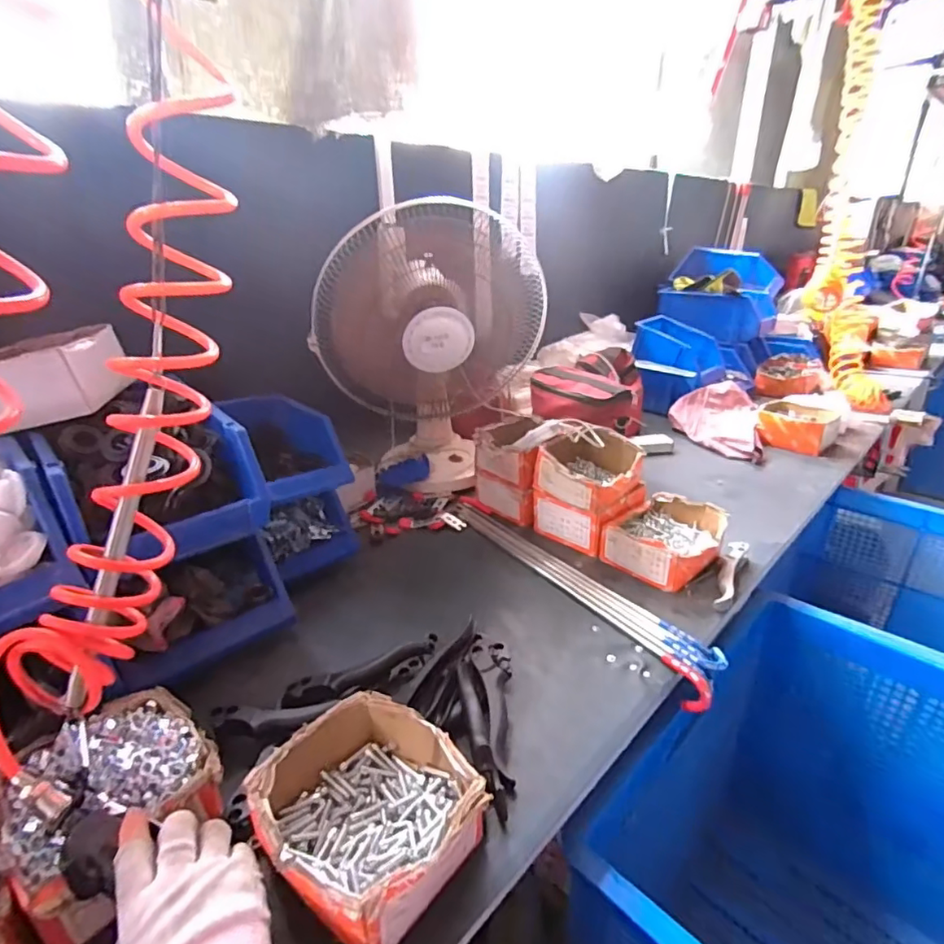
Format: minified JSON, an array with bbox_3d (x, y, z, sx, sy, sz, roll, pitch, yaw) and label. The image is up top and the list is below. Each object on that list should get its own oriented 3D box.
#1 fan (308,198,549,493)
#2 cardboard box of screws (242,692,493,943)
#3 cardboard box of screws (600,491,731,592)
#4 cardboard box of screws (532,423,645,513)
[{"bbox_3d":[-0.065,-0.232,1.078,0.394,0.452,0.318,2,24,6],"label":"fan"},{"bbox_3d":[-0.086,0.282,0.456,0.163,0.066,0.151,19,31,38],"label":"cardboard box of screws"},{"bbox_3d":[0.304,0.104,0.849,0.169,0.063,0.151,-19,30,-35],"label":"cardboard box of screws"},{"bbox_3d":[0.195,-0.013,0.912,0.153,0.083,0.162,-22,31,-38],"label":"cardboard box of screws"}]

